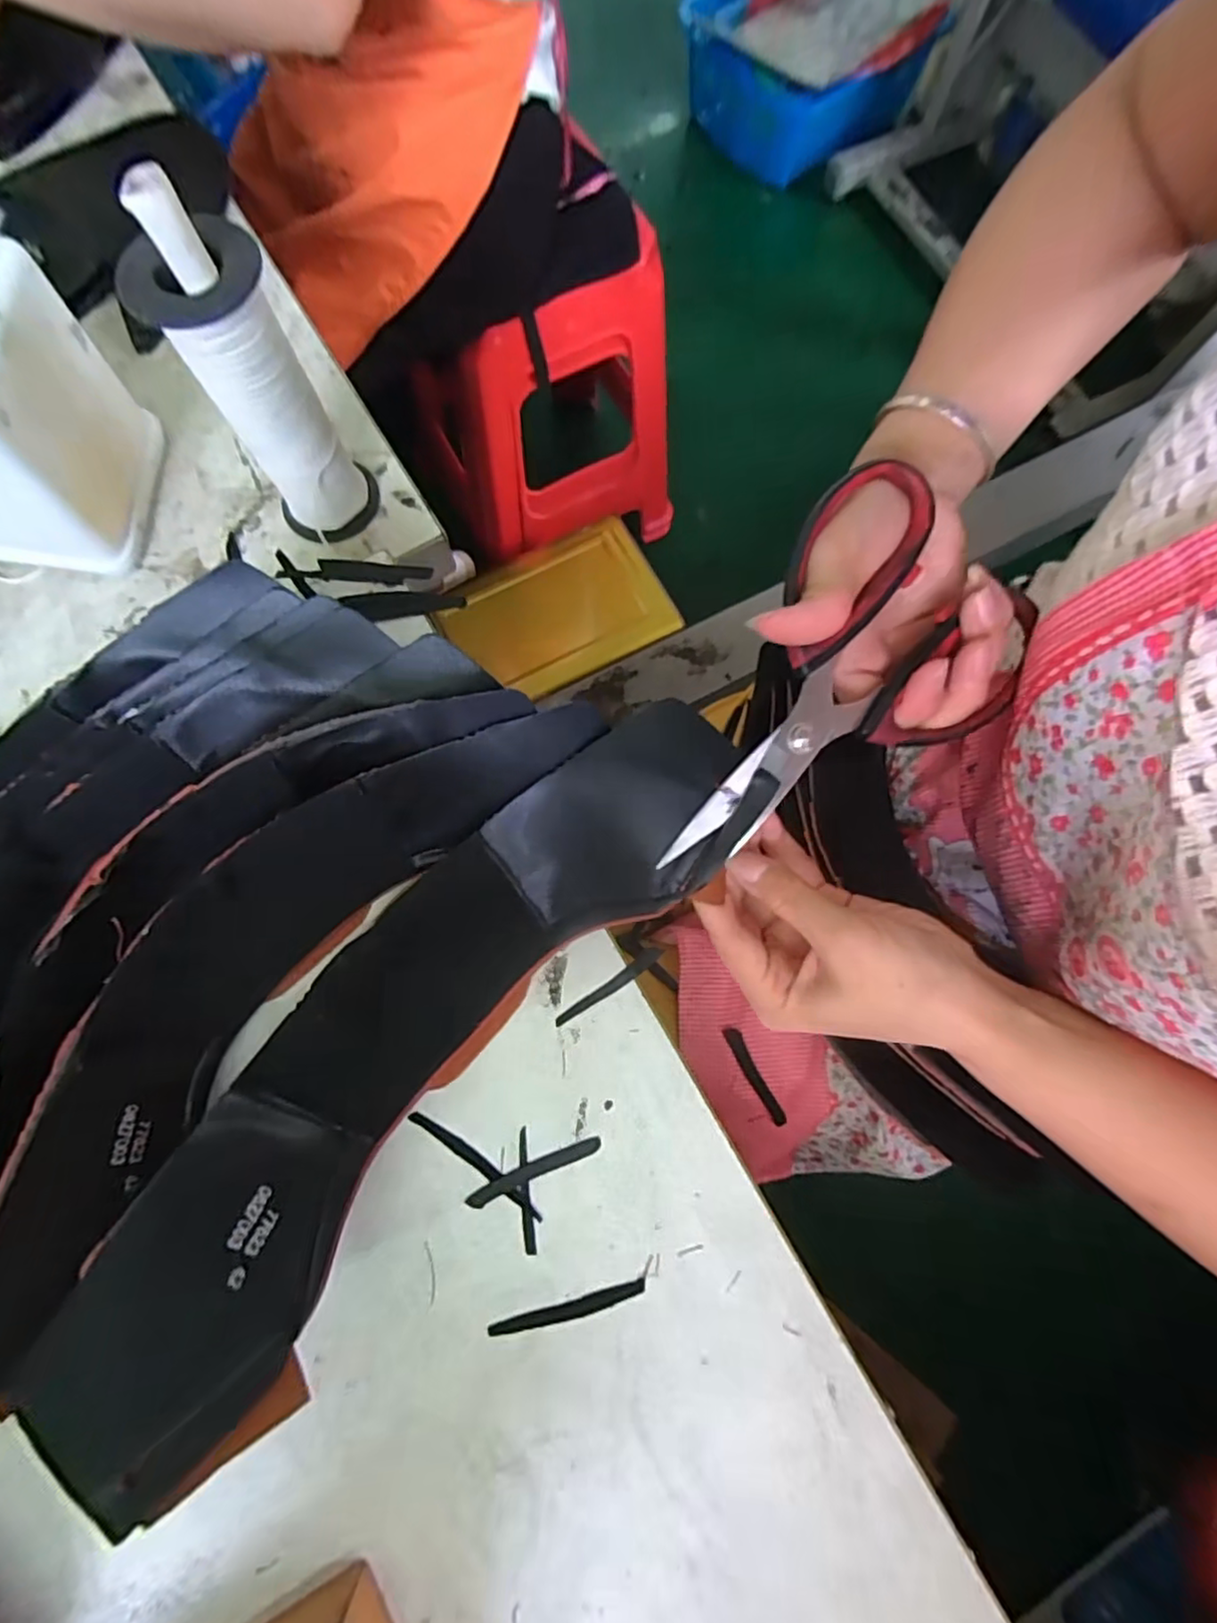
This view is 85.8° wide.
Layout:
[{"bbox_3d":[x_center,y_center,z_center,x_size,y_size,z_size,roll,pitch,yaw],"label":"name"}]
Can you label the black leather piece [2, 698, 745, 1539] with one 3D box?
[{"bbox_3d":[-0.071,0.082,0.271,0.096,0.079,0.316,41,79,10],"label":"black leather piece"}]

